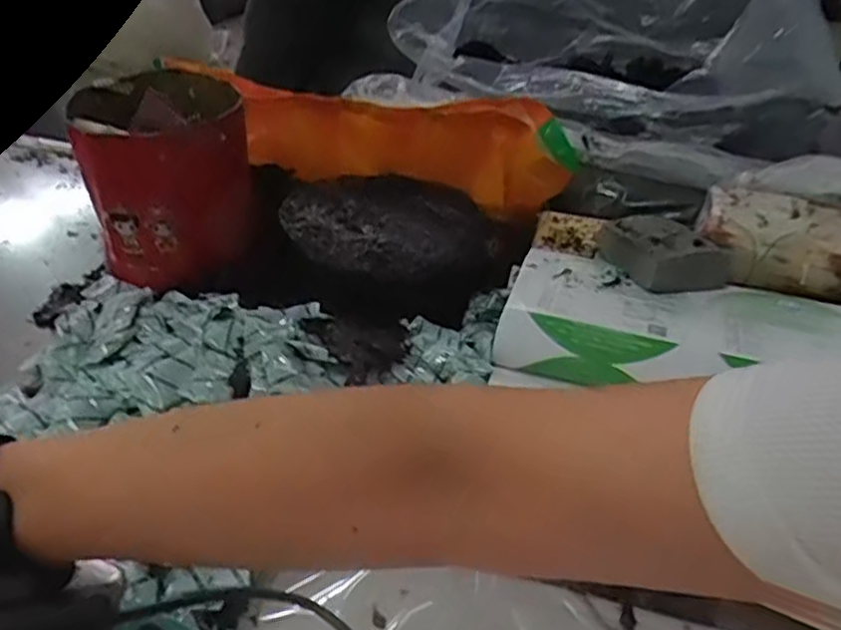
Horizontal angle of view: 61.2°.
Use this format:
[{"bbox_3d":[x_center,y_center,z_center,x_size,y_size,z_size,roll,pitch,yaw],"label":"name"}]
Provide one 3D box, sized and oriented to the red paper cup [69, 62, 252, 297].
[{"bbox_3d":[-0.252,-0.126,0.710,0.145,0.166,0.180,-11,40,-21],"label":"red paper cup"}]

